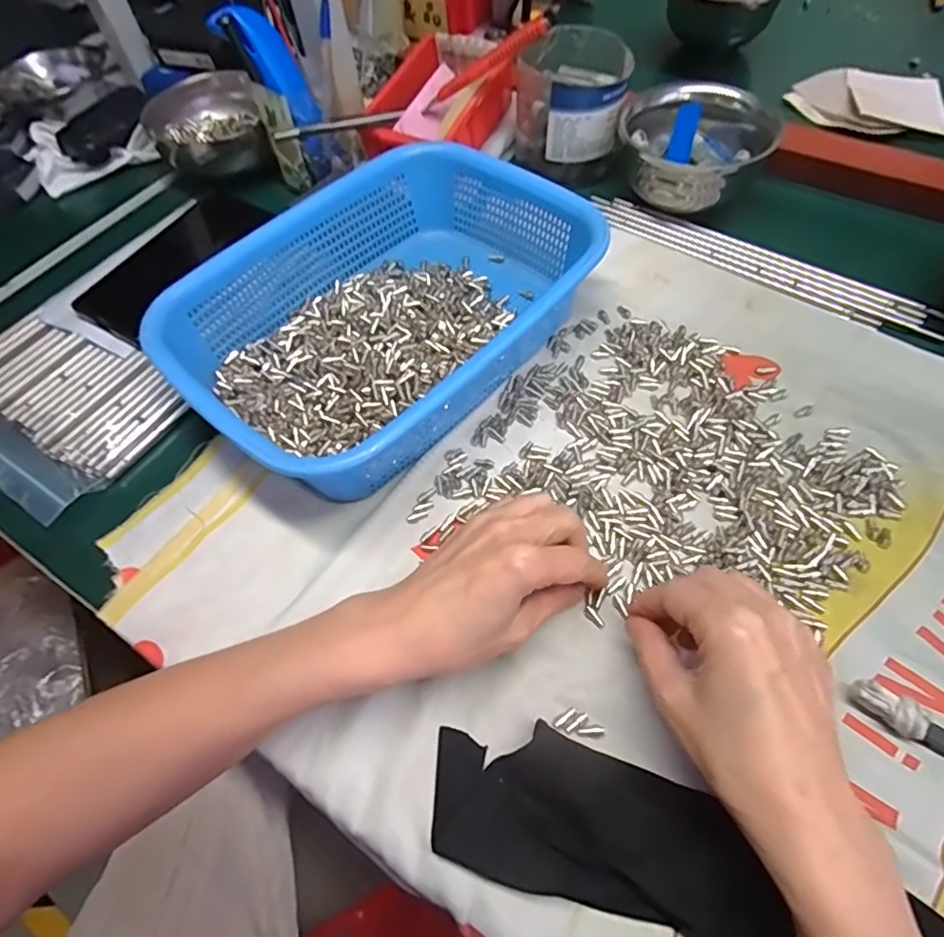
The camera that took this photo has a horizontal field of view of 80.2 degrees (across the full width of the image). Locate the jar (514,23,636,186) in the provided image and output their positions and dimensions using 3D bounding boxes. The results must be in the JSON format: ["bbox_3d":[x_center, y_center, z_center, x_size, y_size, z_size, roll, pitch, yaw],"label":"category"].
[{"bbox_3d":[0.089,-0.332,0.515,0.094,0.089,0.100,-2,59,4],"label":"jar"}]

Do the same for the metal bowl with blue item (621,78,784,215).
[{"bbox_3d":[0.186,-0.270,0.477,0.114,0.069,0.099,-5,59,2],"label":"metal bowl with blue item"}]

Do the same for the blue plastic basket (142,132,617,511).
[{"bbox_3d":[-0.054,-0.119,0.407,0.201,0.071,0.299,36,68,23],"label":"blue plastic basket"}]

